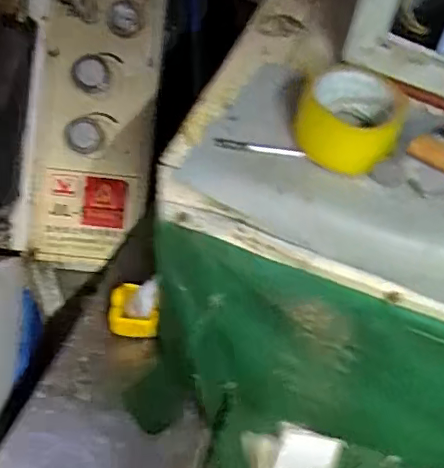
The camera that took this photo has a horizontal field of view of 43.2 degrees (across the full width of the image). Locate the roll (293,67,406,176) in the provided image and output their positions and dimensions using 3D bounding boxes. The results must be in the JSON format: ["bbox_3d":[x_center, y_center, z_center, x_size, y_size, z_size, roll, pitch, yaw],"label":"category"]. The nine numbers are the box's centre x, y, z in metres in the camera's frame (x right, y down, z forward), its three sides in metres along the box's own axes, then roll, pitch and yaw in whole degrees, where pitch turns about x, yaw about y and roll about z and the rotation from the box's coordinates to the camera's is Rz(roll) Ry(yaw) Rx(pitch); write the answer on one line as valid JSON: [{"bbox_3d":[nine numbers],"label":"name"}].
[{"bbox_3d":[0.116,-0.107,0.514,0.092,0.050,0.097,3,51,-4],"label":"roll"}]

